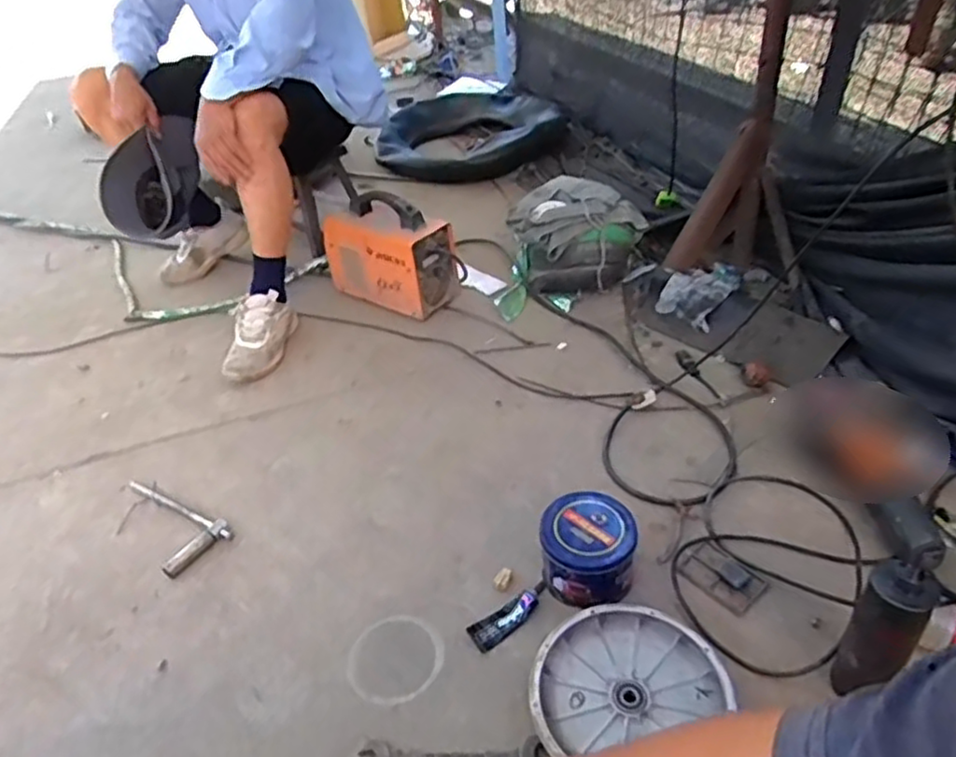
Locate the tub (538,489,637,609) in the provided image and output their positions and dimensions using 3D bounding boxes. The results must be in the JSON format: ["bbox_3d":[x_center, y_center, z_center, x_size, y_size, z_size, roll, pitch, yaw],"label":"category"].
[{"bbox_3d":[0.145,0.226,0.902,0.122,0.079,0.134,2,38,10],"label":"tub"}]

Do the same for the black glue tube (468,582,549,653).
[{"bbox_3d":[0.043,0.308,0.884,0.116,0.014,0.039,-25,42,-24],"label":"black glue tube"}]

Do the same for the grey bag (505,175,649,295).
[{"bbox_3d":[0.205,-0.318,1.495,0.260,0.222,0.240,-7,38,-2],"label":"grey bag"}]

